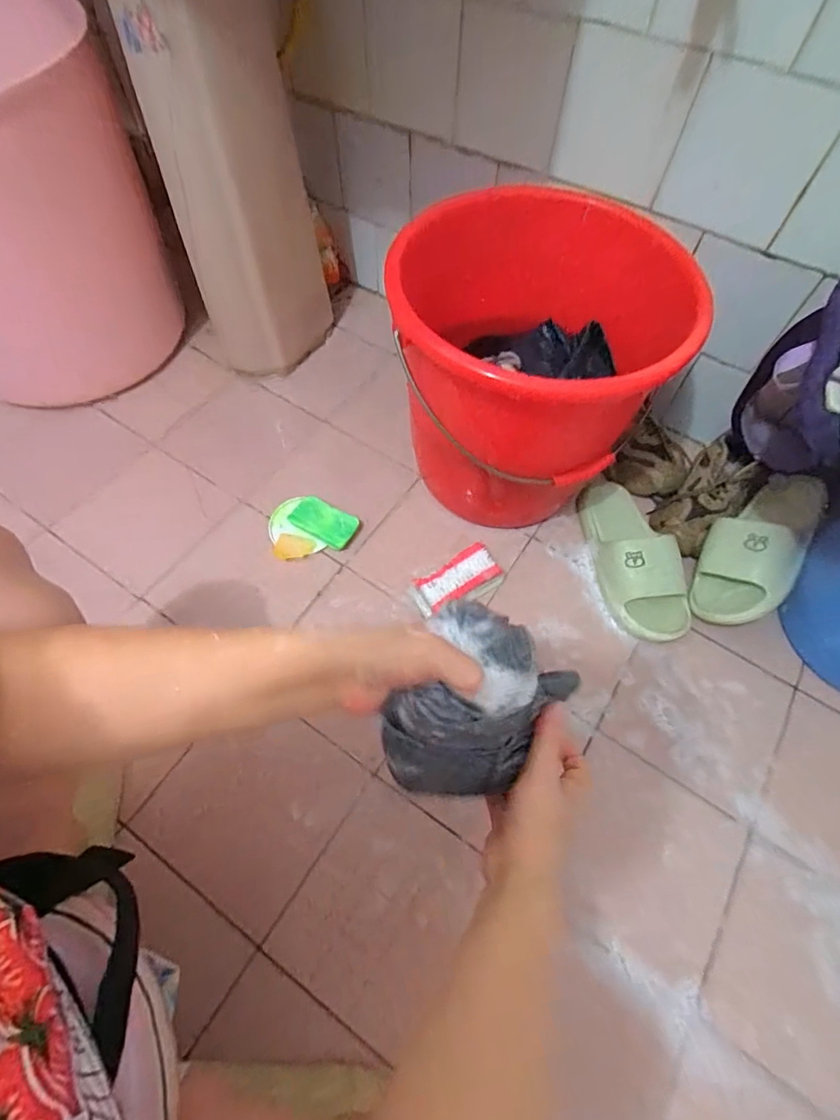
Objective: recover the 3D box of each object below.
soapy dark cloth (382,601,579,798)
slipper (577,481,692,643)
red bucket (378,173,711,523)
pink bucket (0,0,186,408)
[{"bbox_3d":[0.033,0.105,0.349,0.105,0.098,0.125,33,67,15],"label":"soapy dark cloth"},{"bbox_3d":[0.304,-0.014,0.720,0.105,0.061,0.259,-10,64,-6],"label":"slipper"},{"bbox_3d":[0.127,-0.238,0.689,0.308,0.324,0.326,2,63,0],"label":"red bucket"},{"bbox_3d":[-0.598,-0.513,0.722,0.369,0.426,0.427,-28,67,-14],"label":"pink bucket"}]

